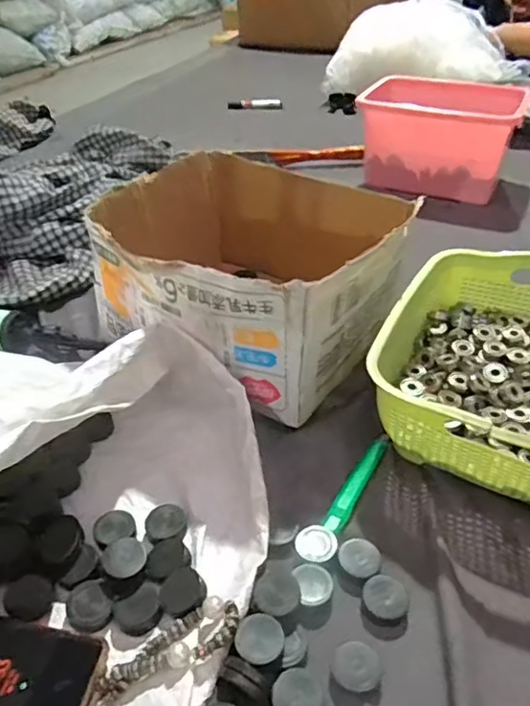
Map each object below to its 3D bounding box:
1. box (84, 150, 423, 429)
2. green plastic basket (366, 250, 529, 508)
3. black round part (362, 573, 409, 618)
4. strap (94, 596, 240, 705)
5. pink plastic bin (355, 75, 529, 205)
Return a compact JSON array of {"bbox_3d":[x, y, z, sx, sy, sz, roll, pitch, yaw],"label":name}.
[{"bbox_3d":[-0.018,-0.091,0.614,0.293,0.149,0.264,18,43,22],"label":"box"},{"bbox_3d":[0.237,0.015,0.511,0.234,0.089,0.252,19,43,23],"label":"green plastic basket"},{"bbox_3d":[0.089,0.182,0.418,0.031,0.008,0.031,-1,39,1],"label":"black round part"},{"bbox_3d":[-0.069,0.202,0.366,0.117,0.016,0.035,-33,47,-13],"label":"strap"},{"bbox_3d":[0.307,-0.374,1.001,0.256,0.155,0.181,9,40,13],"label":"pink plastic bin"}]

